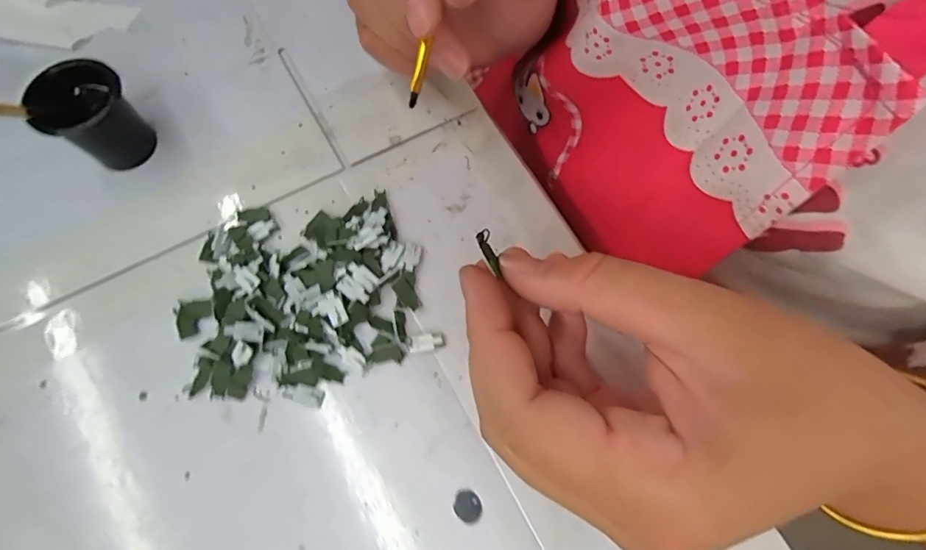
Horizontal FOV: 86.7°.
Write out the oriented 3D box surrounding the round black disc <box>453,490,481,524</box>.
[{"bbox_3d":[0.002,0.085,0.180,0.010,0.004,0.011,0,70,-1],"label":"round black disc"}]

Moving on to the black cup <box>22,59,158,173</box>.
[{"bbox_3d":[-0.157,-0.066,0.212,0.035,0.039,0.034,0,70,-1],"label":"black cup"}]

